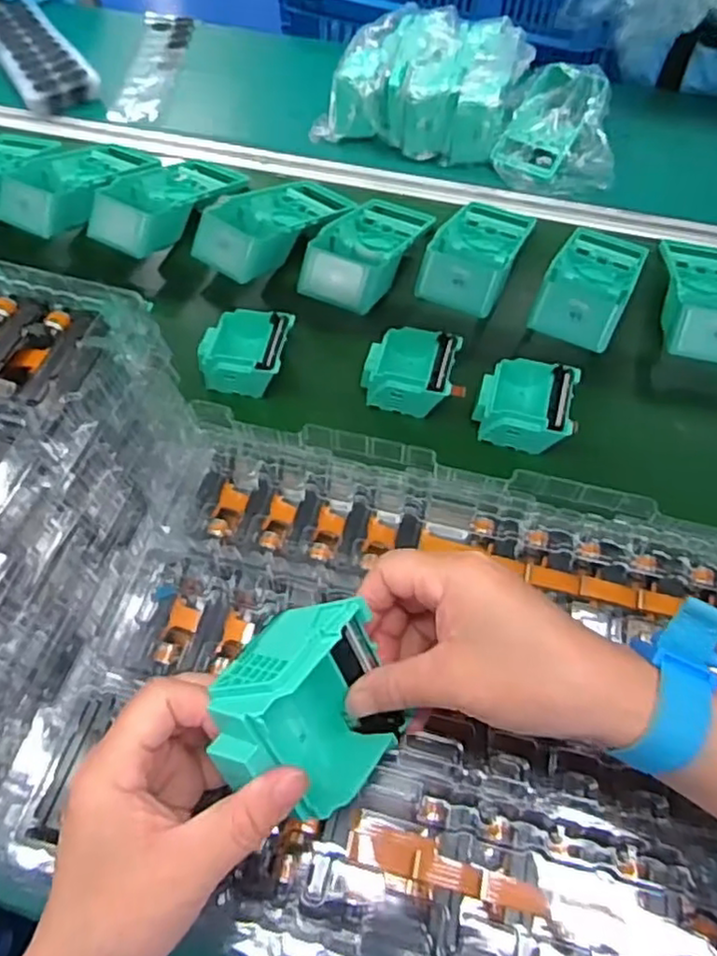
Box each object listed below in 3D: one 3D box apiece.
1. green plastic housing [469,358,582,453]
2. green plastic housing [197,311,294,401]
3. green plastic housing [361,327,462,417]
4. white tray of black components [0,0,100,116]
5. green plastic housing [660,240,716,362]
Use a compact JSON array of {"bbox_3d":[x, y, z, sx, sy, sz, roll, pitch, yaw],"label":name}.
[{"bbox_3d":[0.144,-0.059,0.588,0.084,0.045,0.080,15,59,8],"label":"green plastic housing"},{"bbox_3d":[-0.100,-0.113,0.618,0.085,0.045,0.081,7,58,4],"label":"green plastic housing"},{"bbox_3d":[0.047,-0.094,0.605,0.081,0.041,0.077,11,58,6],"label":"green plastic housing"},{"bbox_3d":[-0.445,-0.579,0.902,0.094,0.029,0.249,-30,63,-18],"label":"white tray of black components"},{"bbox_3d":[0.353,-0.183,0.671,0.096,0.046,0.185,14,58,8],"label":"green plastic housing"}]

